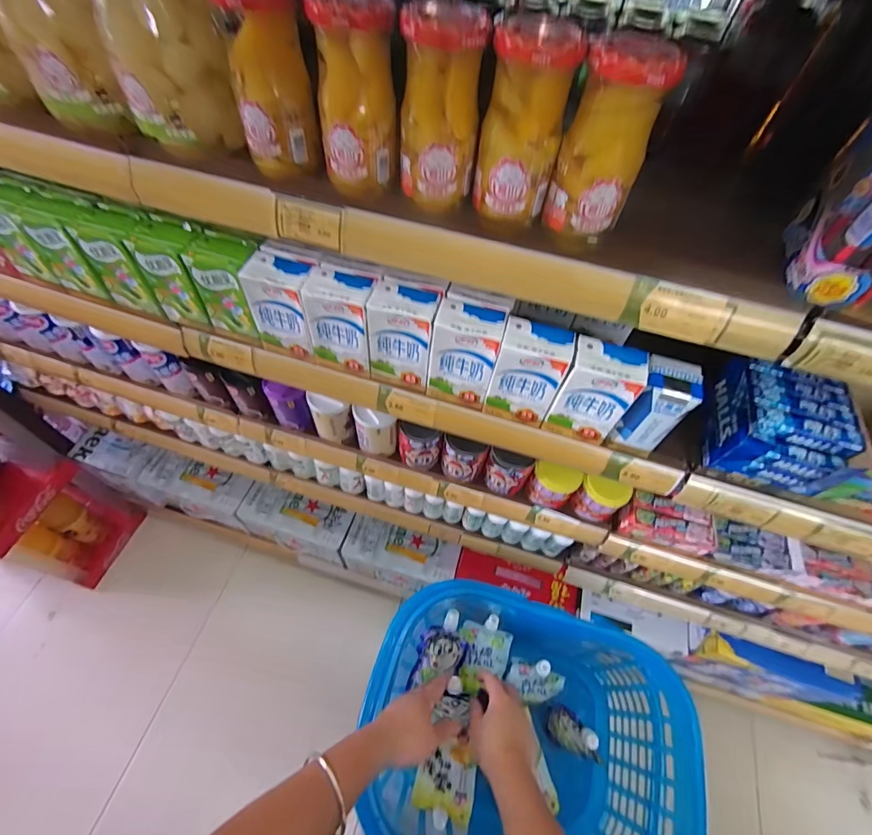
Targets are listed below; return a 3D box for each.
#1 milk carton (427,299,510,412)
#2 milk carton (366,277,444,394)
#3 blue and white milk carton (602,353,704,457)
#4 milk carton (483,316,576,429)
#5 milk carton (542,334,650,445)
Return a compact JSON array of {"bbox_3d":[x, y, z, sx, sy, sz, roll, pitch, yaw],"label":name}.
[{"bbox_3d":[0.030,-0.065,0.440,0.067,0.100,0.049,15,57,7],"label":"milk carton"},{"bbox_3d":[-0.032,-0.084,0.451,0.065,0.105,0.050,17,57,8],"label":"milk carton"},{"bbox_3d":[0.213,-0.008,0.421,0.051,0.100,0.049,20,58,9],"label":"blue and white milk carton"},{"bbox_3d":[0.092,-0.044,0.428,0.067,0.106,0.043,18,57,9],"label":"milk carton"},{"bbox_3d":[0.156,-0.025,0.421,0.067,0.104,0.042,18,57,8],"label":"milk carton"}]

